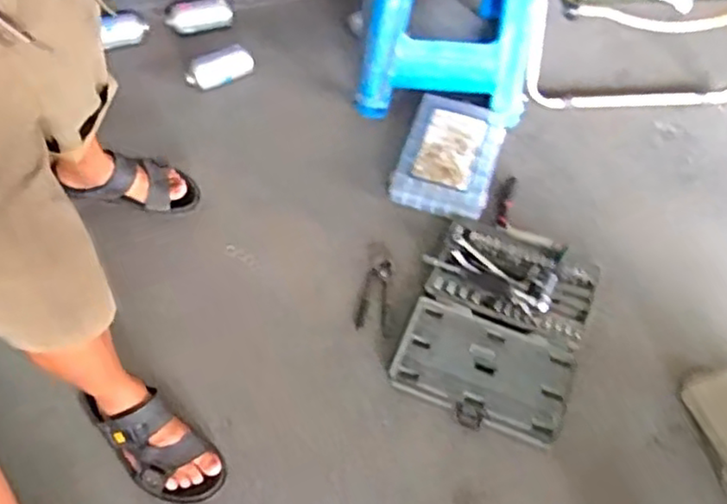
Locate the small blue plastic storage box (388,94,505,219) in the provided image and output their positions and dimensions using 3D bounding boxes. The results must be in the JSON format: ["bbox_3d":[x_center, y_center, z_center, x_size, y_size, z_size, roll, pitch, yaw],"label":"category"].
[{"bbox_3d":[0.176,-0.196,1.384,0.185,0.051,0.268,17,58,7],"label":"small blue plastic storage box"}]

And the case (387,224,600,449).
[{"bbox_3d":[0.239,0.129,1.206,0.288,0.055,0.371,21,59,9],"label":"case"}]

